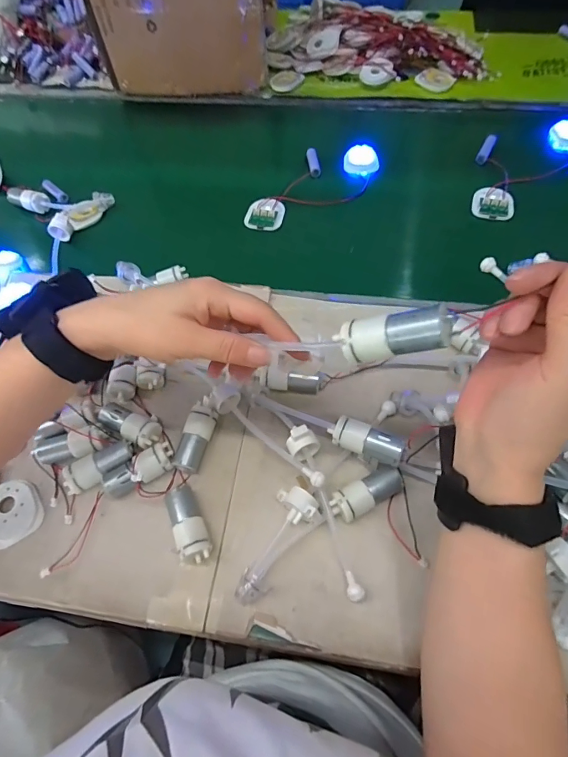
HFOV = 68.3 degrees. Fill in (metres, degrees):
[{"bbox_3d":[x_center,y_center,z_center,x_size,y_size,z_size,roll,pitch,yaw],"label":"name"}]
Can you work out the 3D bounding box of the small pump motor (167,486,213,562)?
[{"bbox_3d":[-0.079,0.123,0.354,0.024,0.025,0.062,-20,61,-8],"label":"small pump motor"}]

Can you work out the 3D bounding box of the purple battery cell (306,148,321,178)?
[{"bbox_3d":[0.043,-0.312,0.605,0.015,0.014,0.050,-6,59,0],"label":"purple battery cell"}]

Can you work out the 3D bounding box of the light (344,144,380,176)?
[{"bbox_3d":[0.111,-0.313,0.602,0.048,0.016,0.053,2,61,5],"label":"light"}]

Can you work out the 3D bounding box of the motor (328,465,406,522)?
[{"bbox_3d":[0.071,0.097,0.354,0.063,0.023,0.025,-28,63,-12],"label":"motor"}]

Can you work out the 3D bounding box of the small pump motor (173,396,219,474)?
[{"bbox_3d":[-0.081,0.053,0.390,0.023,0.025,0.066,11,62,10],"label":"small pump motor"}]

